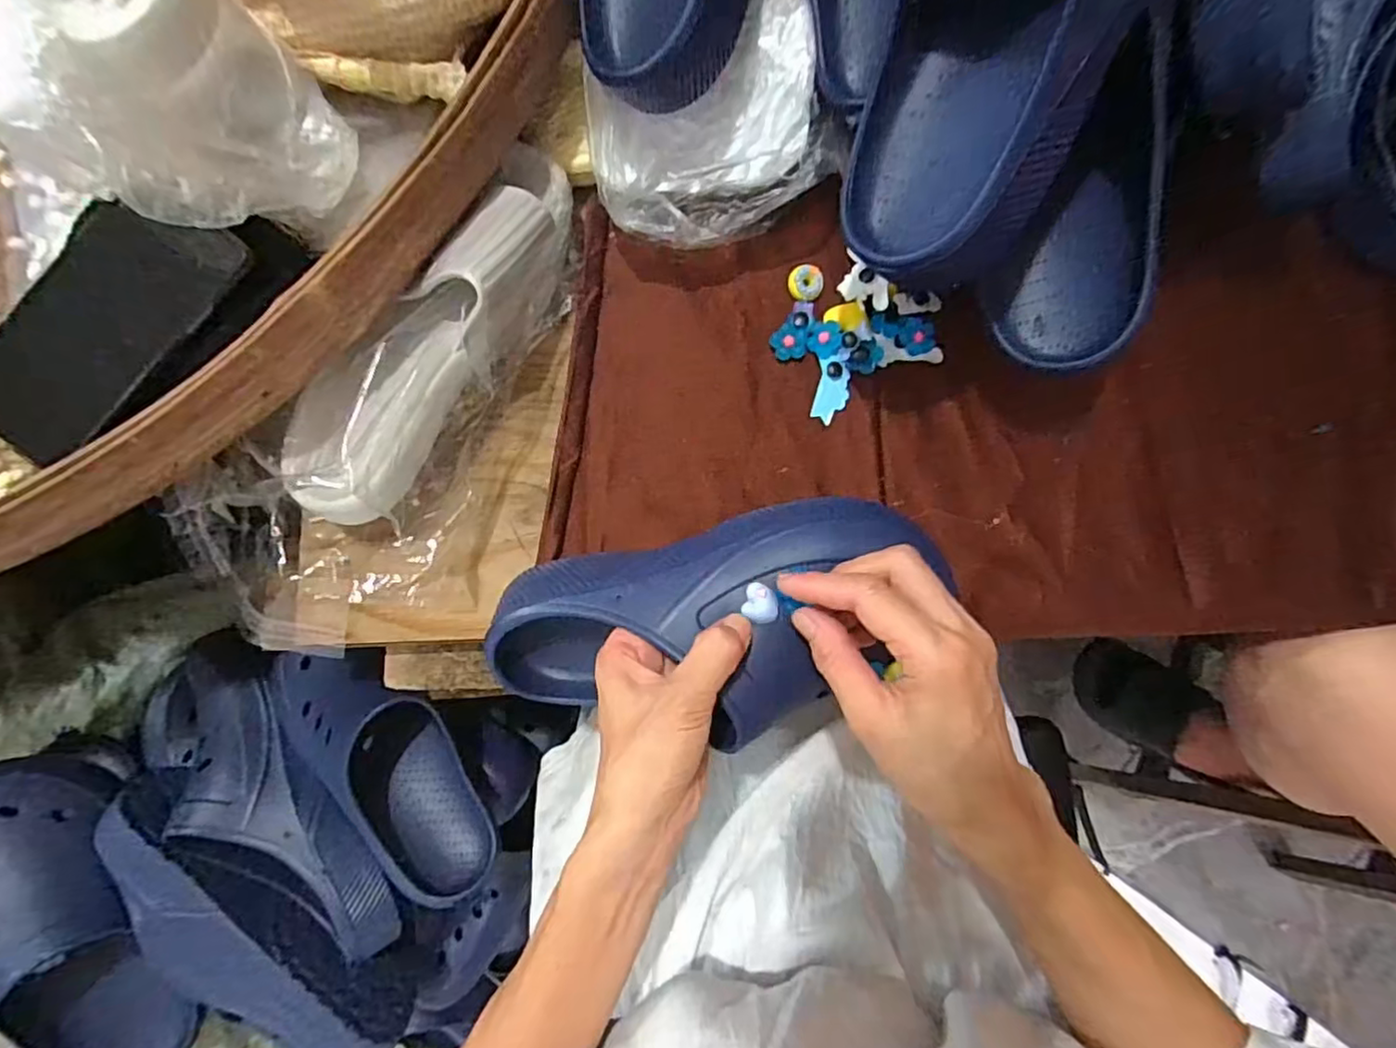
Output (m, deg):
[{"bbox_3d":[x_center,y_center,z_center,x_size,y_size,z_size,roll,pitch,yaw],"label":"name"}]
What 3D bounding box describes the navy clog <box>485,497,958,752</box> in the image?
[{"bbox_3d":[0.005,0.056,0.345,0.241,0.072,0.106,-16,85,15],"label":"navy clog"}]

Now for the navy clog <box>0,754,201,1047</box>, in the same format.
[{"bbox_3d":[-0.497,0.322,0.505,0.102,0.092,0.287,-23,83,-3],"label":"navy clog"}]

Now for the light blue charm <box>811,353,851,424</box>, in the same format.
[{"bbox_3d":[0.090,-0.090,0.426,0.022,0.006,0.044,10,83,1],"label":"light blue charm"}]

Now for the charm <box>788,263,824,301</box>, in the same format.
[{"bbox_3d":[0.074,-0.165,0.437,0.024,0.005,0.024,1,93,10],"label":"charm"}]

